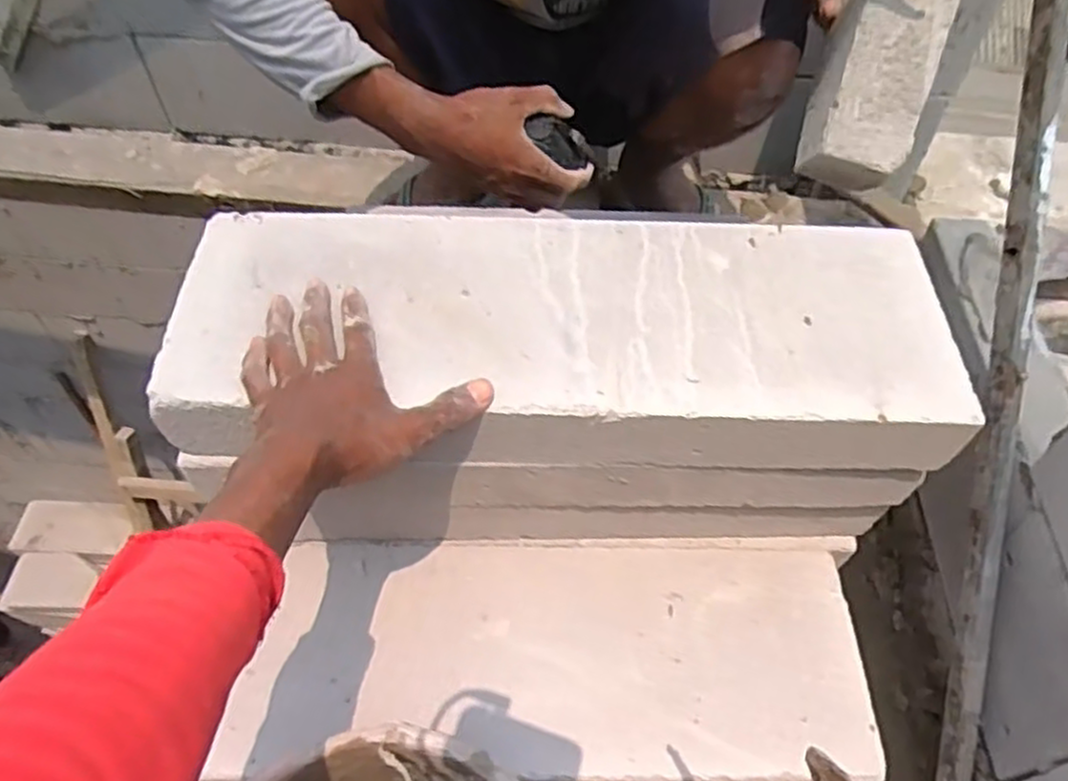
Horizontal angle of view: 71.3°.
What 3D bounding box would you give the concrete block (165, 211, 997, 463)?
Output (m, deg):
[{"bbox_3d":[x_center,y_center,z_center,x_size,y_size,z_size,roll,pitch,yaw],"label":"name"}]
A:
[{"bbox_3d":[0.026,-0.044,0.602,0.581,0.068,0.222,4,54,1],"label":"concrete block"}]

